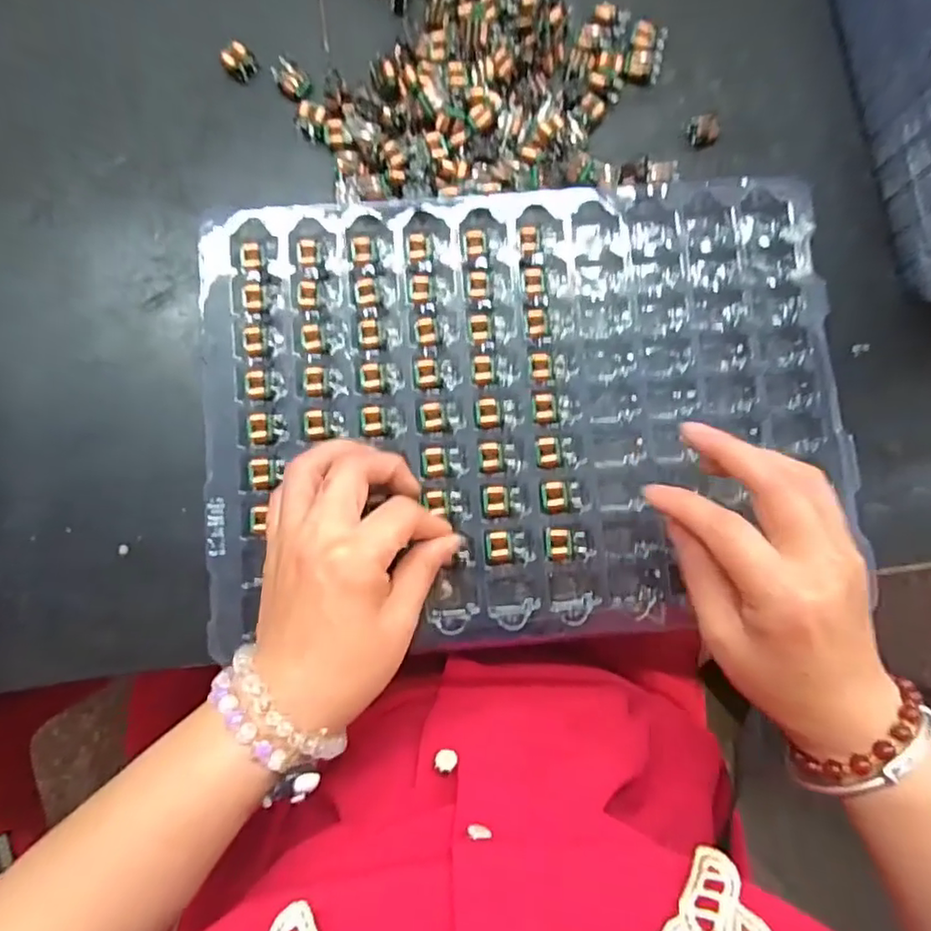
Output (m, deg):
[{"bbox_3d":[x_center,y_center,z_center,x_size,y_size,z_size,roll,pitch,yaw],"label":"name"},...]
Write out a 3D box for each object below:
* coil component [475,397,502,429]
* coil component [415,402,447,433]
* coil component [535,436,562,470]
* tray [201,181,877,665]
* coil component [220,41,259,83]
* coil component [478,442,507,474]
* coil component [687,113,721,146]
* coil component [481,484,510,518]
[{"bbox_3d":[0.012,-0.028,0.315,0.014,0.004,0.017,-2,85,-2],"label":"coil component"},{"bbox_3d":[-0.018,-0.026,0.313,0.016,0.007,0.016,-10,85,-3],"label":"coil component"},{"bbox_3d":[0.044,-0.006,0.312,0.014,0.005,0.017,-3,85,-2],"label":"coil component"},{"bbox_3d":[0.032,-0.033,0.313,0.332,0.019,0.231,-5,85,-2],"label":"tray"},{"bbox_3d":[-0.128,-0.229,0.332,0.018,0.005,0.018,-41,87,-5],"label":"coil component"},{"bbox_3d":[0.014,-0.004,0.312,0.014,0.004,0.016,-7,85,-2],"label":"coil component"},{"bbox_3d":[0.137,-0.194,0.338,0.017,0.008,0.015,-4,85,-2],"label":"coil component"},{"bbox_3d":[0.016,0.019,0.309,0.015,0.005,0.017,-7,85,-2],"label":"coil component"}]

